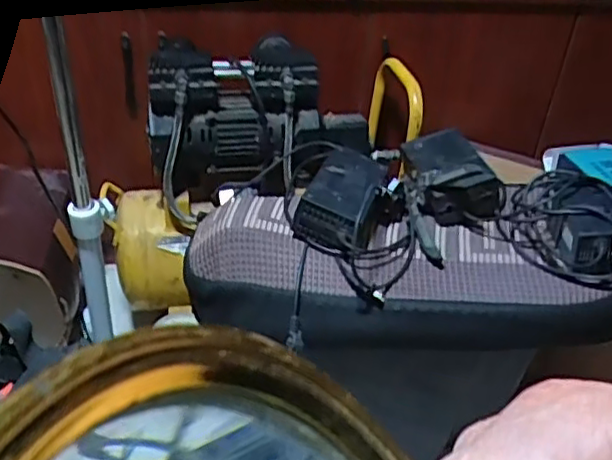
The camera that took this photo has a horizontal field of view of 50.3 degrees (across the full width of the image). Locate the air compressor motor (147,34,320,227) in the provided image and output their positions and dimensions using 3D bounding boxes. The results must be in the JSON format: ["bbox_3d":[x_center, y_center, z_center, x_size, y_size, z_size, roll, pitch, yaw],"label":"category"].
[{"bbox_3d":[-0.124,-0.174,1.072,0.260,0.240,0.144,-4,36,-11],"label":"air compressor motor"}]

